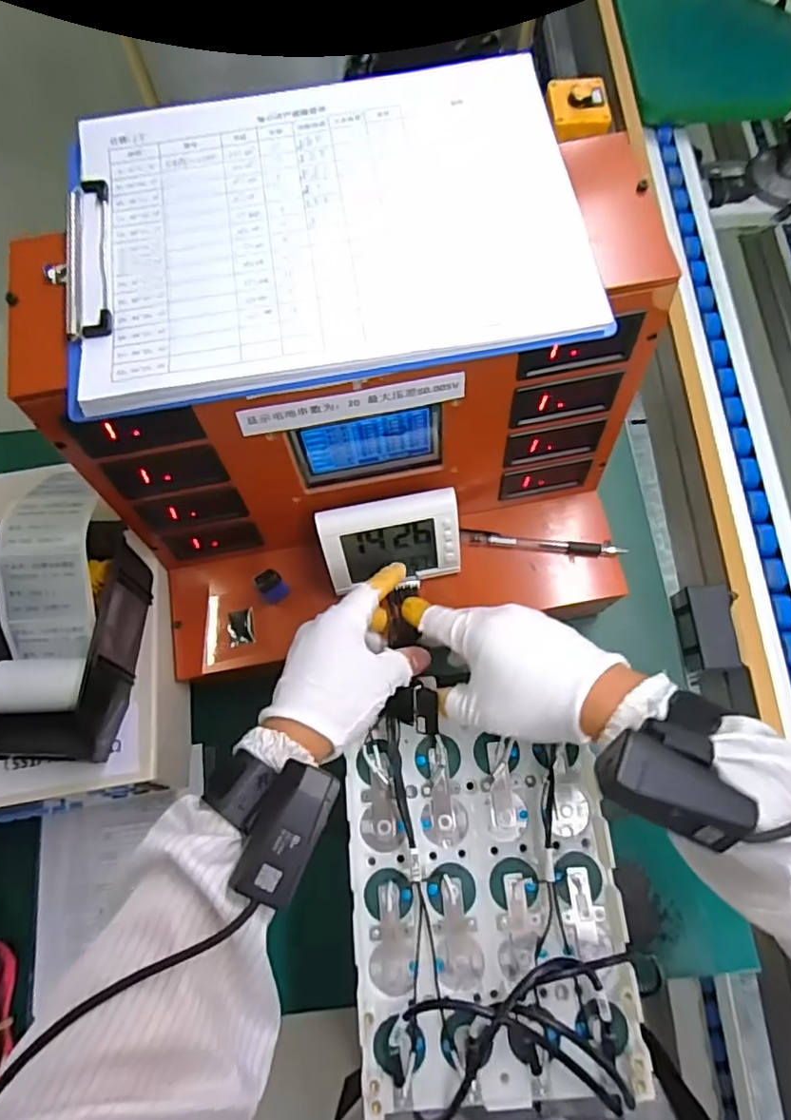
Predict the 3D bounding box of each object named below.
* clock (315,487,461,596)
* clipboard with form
[{"bbox_3d":[-0.003,-0.014,0.499,0.111,0.072,0.052,-11,73,-2],"label":"clock"},{"bbox_3d":[-0.047,-0.206,0.371,0.304,0.018,0.219,-10,73,-1],"label":"clipboard with form"}]

